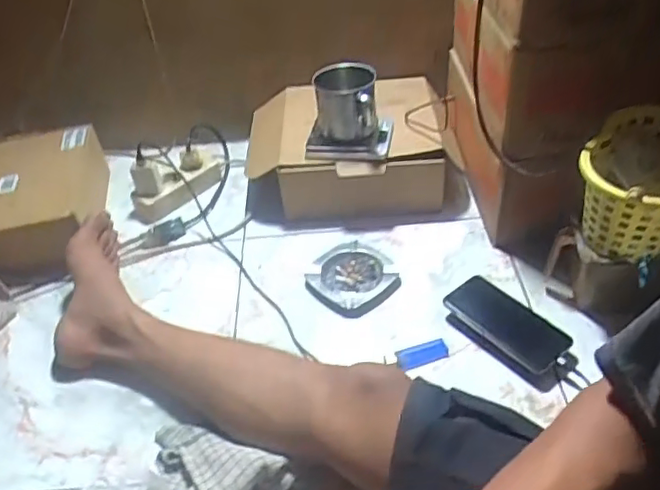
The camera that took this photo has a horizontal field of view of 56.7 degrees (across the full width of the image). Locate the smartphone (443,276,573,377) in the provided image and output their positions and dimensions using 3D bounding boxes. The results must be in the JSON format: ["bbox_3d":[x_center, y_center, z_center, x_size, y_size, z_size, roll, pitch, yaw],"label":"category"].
[{"bbox_3d":[0.226,0.096,0.784,0.074,0.012,0.152,-35,54,-23],"label":"smartphone"}]

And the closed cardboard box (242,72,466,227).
[{"bbox_3d":[0.036,-0.159,1.034,0.354,0.120,0.259,-6,42,0],"label":"closed cardboard box"}]

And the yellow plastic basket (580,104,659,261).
[{"bbox_3d":[0.391,-0.065,0.725,0.154,0.118,0.189,28,52,31],"label":"yellow plastic basket"}]

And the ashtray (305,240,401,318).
[{"bbox_3d":[0.031,0.045,0.884,0.110,0.028,0.127,-32,49,-26],"label":"ashtray"}]

